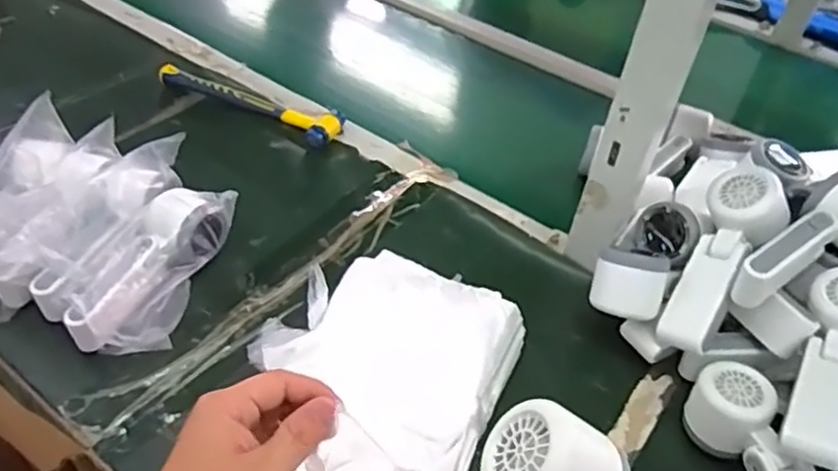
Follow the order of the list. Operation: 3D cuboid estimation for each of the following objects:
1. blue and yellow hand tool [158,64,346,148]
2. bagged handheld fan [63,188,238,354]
[{"bbox_3d":[-0.212,-0.160,0.803,0.249,0.021,0.050,19,45,13],"label":"blue and yellow hand tool"},{"bbox_3d":[-0.228,0.026,0.587,0.067,0.054,0.169,12,44,6],"label":"bagged handheld fan"}]

